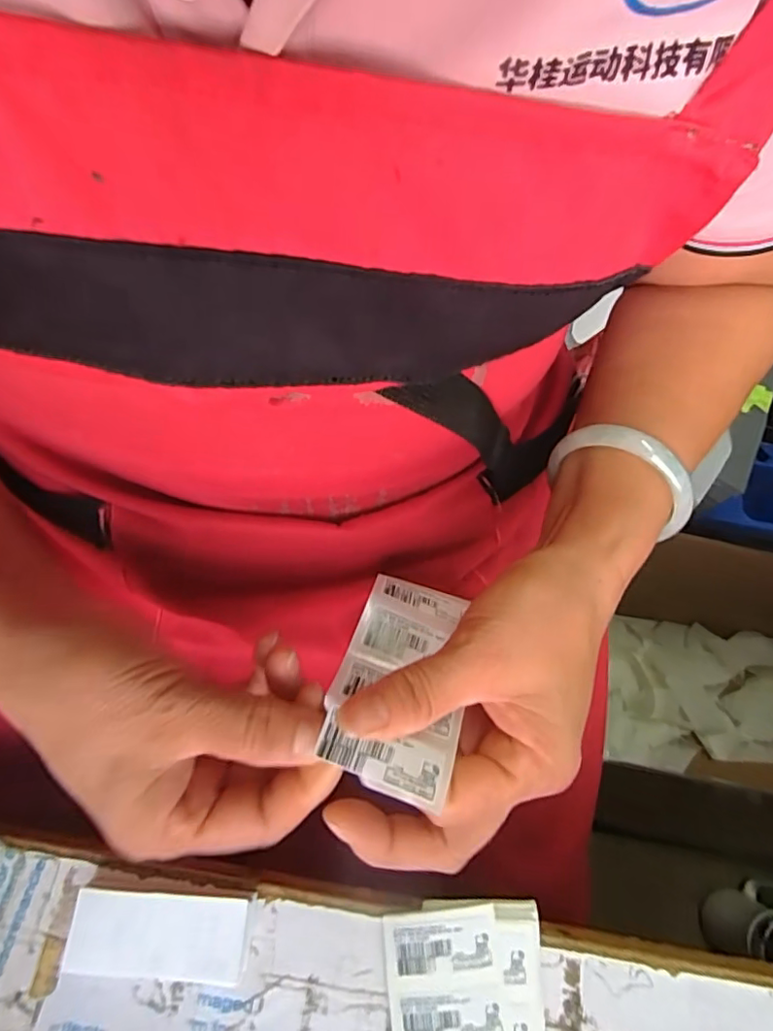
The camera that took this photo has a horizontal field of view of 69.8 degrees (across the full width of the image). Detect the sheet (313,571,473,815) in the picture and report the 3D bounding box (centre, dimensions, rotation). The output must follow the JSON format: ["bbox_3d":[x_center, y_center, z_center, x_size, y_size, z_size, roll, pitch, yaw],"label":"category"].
[{"bbox_3d":[0.006,0.062,0.220,0.048,0.007,0.093,15,42,3],"label":"sheet"}]

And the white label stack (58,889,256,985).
[{"bbox_3d":[-0.099,0.187,0.251,0.078,0.024,0.031,2,68,-1],"label":"white label stack"}]

